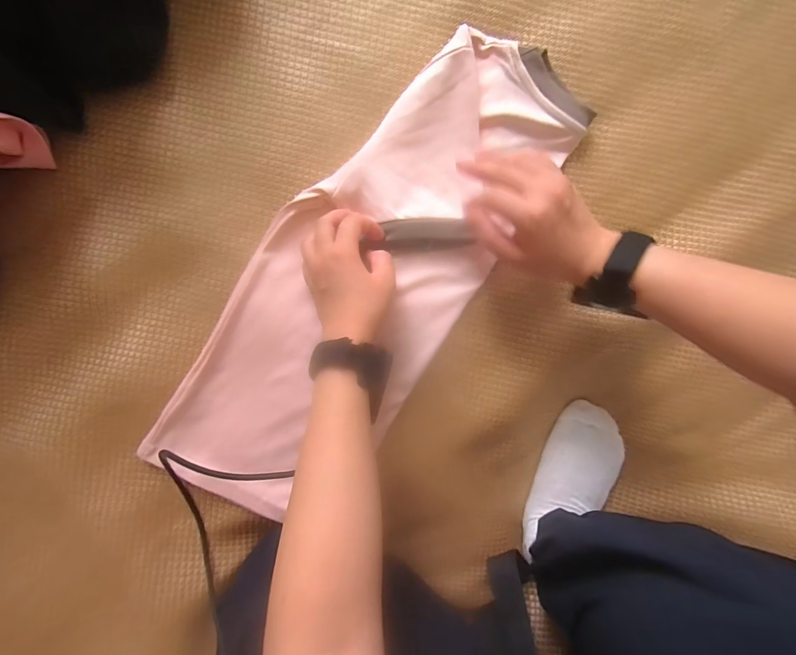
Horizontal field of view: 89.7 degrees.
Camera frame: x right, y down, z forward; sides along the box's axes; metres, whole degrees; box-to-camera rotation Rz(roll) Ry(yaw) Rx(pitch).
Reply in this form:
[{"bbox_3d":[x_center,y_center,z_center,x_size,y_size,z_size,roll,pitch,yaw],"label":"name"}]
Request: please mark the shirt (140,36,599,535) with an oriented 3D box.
[{"bbox_3d":[-0.028,-0.040,0.389,0.195,0.021,0.517,41,94,-6],"label":"shirt"}]

